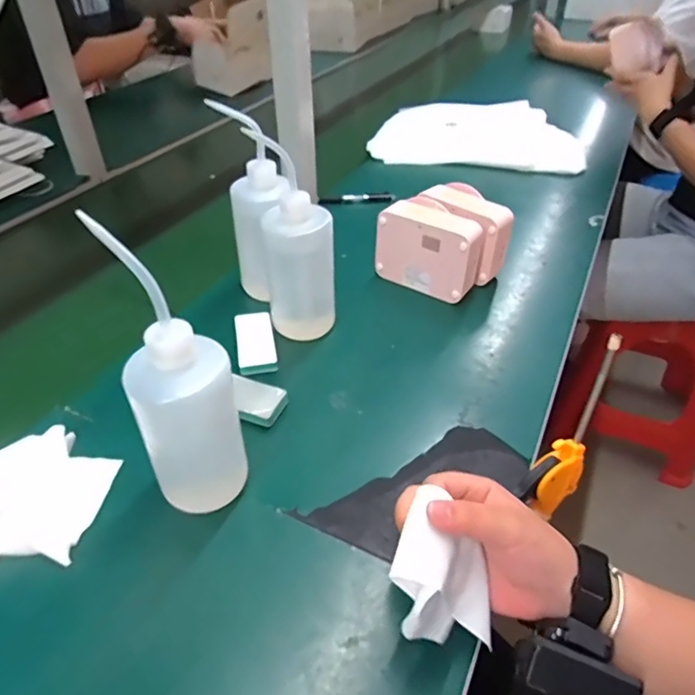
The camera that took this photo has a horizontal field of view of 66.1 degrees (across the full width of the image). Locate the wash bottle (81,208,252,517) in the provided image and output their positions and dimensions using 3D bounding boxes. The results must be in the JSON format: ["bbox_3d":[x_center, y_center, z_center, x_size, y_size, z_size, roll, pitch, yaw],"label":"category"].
[{"bbox_3d":[-0.123,0.036,0.405,0.077,0.232,0.087,-18,44,-20],"label":"wash bottle"}]

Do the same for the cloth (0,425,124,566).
[{"bbox_3d":[-0.269,0.128,0.447,0.119,0.021,0.136,22,46,20],"label":"cloth"}]

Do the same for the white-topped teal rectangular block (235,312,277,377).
[{"bbox_3d":[-0.106,-0.006,0.614,0.043,0.011,0.100,-8,44,-11],"label":"white-topped teal rectangular block"}]

